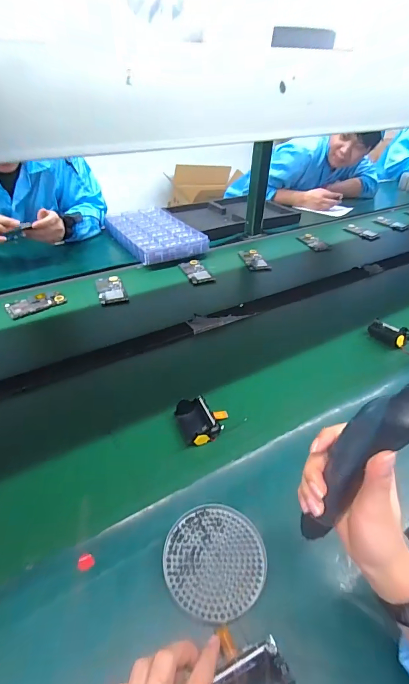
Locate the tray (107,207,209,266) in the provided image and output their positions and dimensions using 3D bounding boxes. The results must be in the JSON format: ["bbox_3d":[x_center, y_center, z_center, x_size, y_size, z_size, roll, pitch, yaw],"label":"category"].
[{"bbox_3d":[-0.173,-0.353,1.125,0.225,0.046,0.365,-20,44,-26],"label":"tray"}]

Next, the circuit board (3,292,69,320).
[{"bbox_3d":[-0.390,-0.088,0.814,0.121,0.014,0.058,-25,46,-30],"label":"circuit board"}]

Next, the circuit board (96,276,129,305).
[{"bbox_3d":[-0.234,-0.134,0.872,0.064,0.012,0.105,-14,42,-19],"label":"circuit board"}]

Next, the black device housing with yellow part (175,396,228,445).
[{"bbox_3d":[0.000,0.119,0.553,0.078,0.036,0.073,-9,41,-13],"label":"black device housing with yellow part"}]

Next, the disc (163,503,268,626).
[{"bbox_3d":[0.012,0.249,0.406,0.112,0.011,0.115,1,40,-1],"label":"disc"}]

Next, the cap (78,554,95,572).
[{"bbox_3d":[-0.135,0.252,0.402,0.018,0.011,0.017,1,40,-1],"label":"cap"}]

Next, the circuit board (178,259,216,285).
[{"bbox_3d":[-0.026,-0.196,0.959,0.068,0.006,0.117,-16,43,-21],"label":"circuit board"}]

